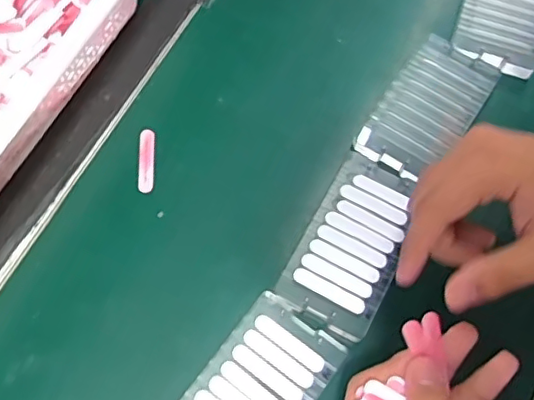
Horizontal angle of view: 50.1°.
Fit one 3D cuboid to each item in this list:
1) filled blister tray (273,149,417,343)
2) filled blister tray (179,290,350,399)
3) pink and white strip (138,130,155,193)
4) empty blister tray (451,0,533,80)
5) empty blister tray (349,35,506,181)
[{"bbox_3d":[0.062,0.028,0.400,0.066,0.010,0.124,27,68,11],"label":"filled blister tray"},{"bbox_3d":[-0.010,0.123,0.360,0.066,0.014,0.119,35,70,14],"label":"filled blister tray"},{"bbox_3d":[-0.090,-0.030,0.427,0.012,0.004,0.051,-3,66,-2],"label":"pink and white strip"},{"bbox_3d":[0.203,-0.165,0.490,0.069,0.012,0.129,19,67,8],"label":"empty blister tray"},{"bbox_3d":[0.126,-0.072,0.445,0.066,0.013,0.122,33,69,13],"label":"empty blister tray"}]

